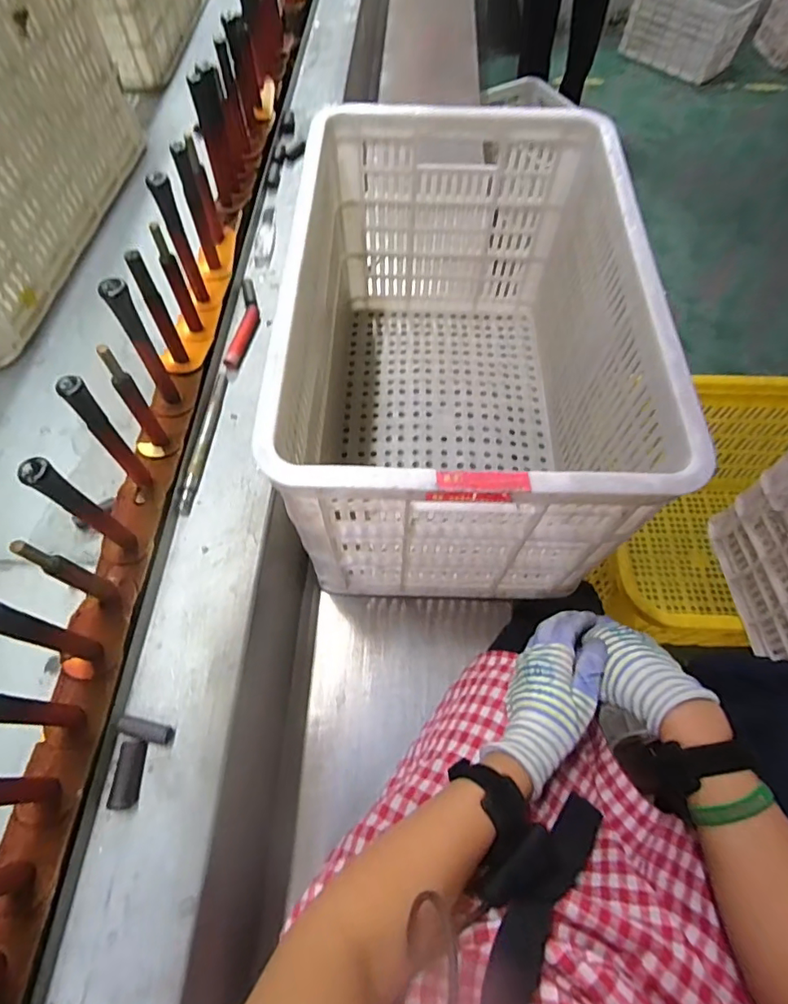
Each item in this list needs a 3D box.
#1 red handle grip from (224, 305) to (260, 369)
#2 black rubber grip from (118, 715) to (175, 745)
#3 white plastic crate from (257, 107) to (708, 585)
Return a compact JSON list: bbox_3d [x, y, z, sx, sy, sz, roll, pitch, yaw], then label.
[{"bbox_3d":[-0.180,-0.199,0.600,0.019,0.014,0.090,11,64,8],"label":"red handle grip"},{"bbox_3d":[-0.200,0.183,0.403,0.043,0.016,0.014,10,64,7],"label":"black rubber grip"},{"bbox_3d":[0.077,-0.177,0.627,0.348,0.317,0.525,2,63,0],"label":"white plastic crate"}]

